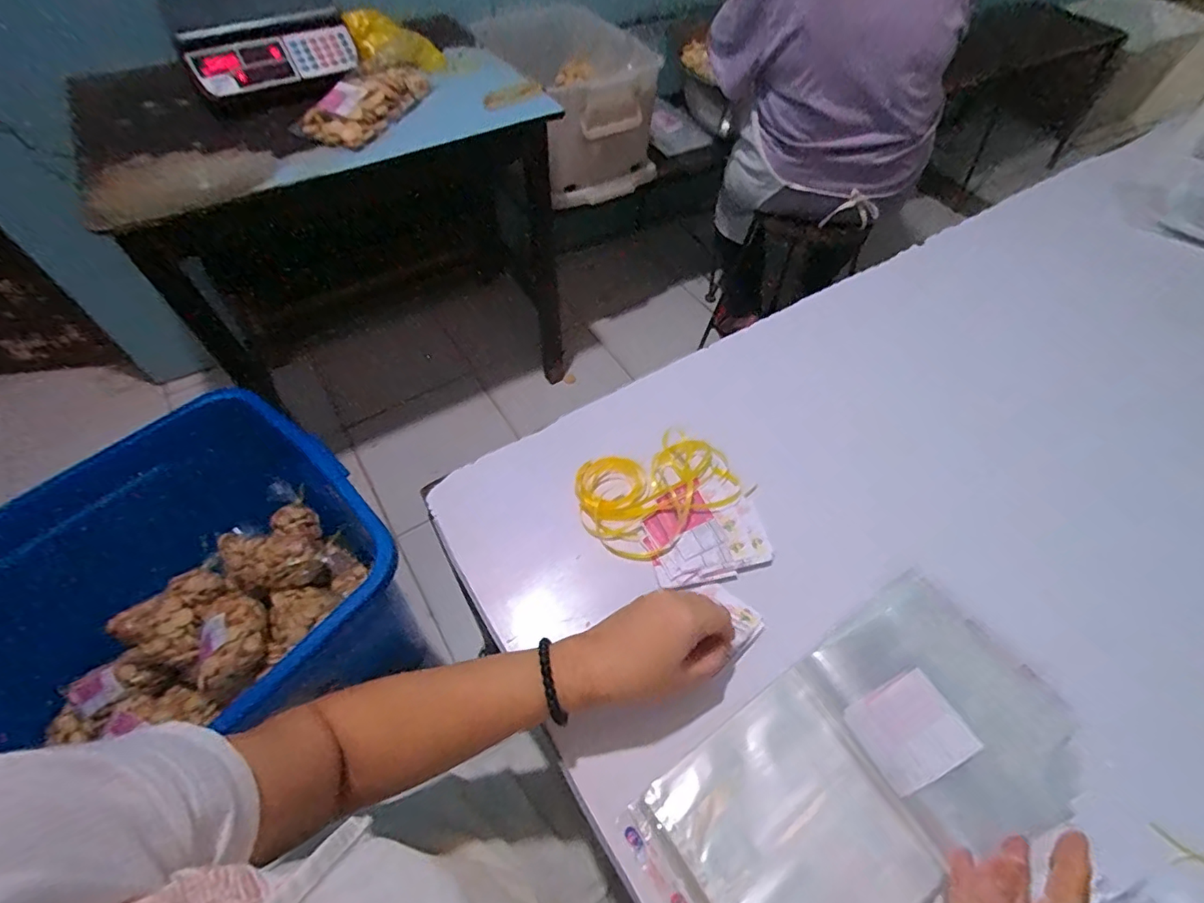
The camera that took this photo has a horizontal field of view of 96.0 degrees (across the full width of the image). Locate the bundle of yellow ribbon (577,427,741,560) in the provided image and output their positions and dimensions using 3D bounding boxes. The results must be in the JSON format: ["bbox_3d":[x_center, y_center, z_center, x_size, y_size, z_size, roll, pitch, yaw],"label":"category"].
[{"bbox_3d":[0.052,0.036,0.552,0.154,0.027,0.121,-29,59,-19],"label":"bundle of yellow ribbon"}]

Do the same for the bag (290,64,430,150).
[{"bbox_3d":[-0.421,-0.639,0.984,0.129,0.057,0.263,22,58,15],"label":"bag"}]

